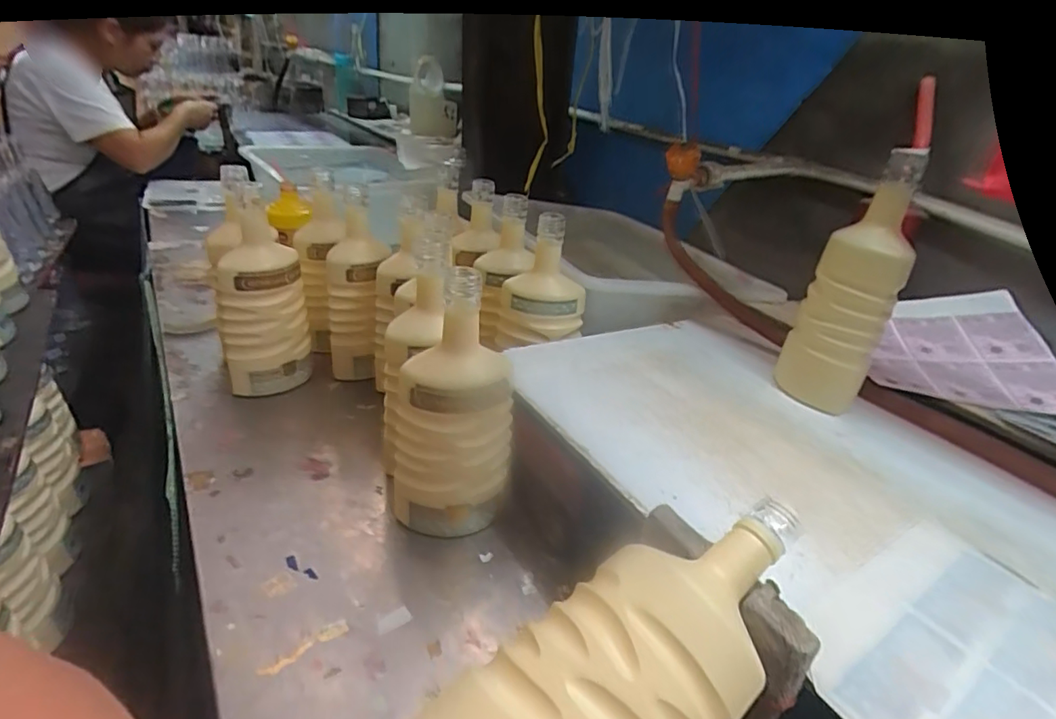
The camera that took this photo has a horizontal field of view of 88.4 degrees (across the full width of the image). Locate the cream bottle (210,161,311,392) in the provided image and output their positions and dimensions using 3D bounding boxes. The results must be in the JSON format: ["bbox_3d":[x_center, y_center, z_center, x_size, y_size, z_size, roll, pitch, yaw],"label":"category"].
[{"bbox_3d":[-0.326,-0.080,0.661,0.097,0.269,0.093,-8,32,-22],"label":"cream bottle"}]

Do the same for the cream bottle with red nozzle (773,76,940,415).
[{"bbox_3d":[0.327,-0.096,0.535,0.080,0.283,0.086,21,35,25],"label":"cream bottle with red nozzle"}]

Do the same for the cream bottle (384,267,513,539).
[{"bbox_3d":[-0.071,0.036,0.491,0.112,0.248,0.088,-3,31,-14],"label":"cream bottle"}]

